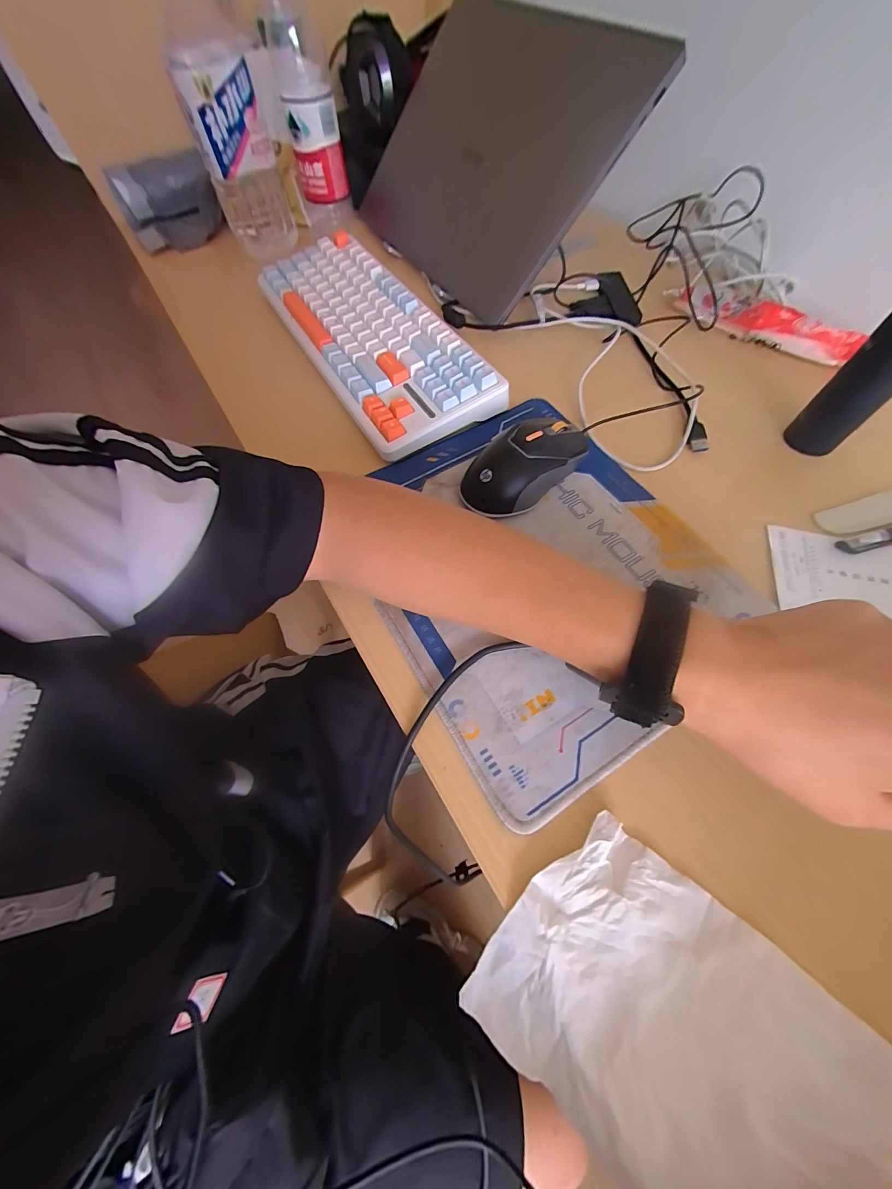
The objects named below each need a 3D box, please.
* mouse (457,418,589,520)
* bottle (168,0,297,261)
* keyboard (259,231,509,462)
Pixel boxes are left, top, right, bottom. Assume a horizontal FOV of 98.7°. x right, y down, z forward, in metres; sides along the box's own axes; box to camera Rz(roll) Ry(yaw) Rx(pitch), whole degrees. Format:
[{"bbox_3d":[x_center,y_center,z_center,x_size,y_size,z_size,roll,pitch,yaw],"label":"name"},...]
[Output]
[{"bbox_3d":[0.063,-0.110,0.321,0.111,0.040,0.064,-38,68,-14],"label":"mouse"},{"bbox_3d":[-0.276,-0.587,0.494,0.095,0.241,0.095,-25,66,-9],"label":"bottle"},{"bbox_3d":[-0.094,-0.297,0.423,0.138,0.035,0.378,-30,67,-11],"label":"keyboard"}]

